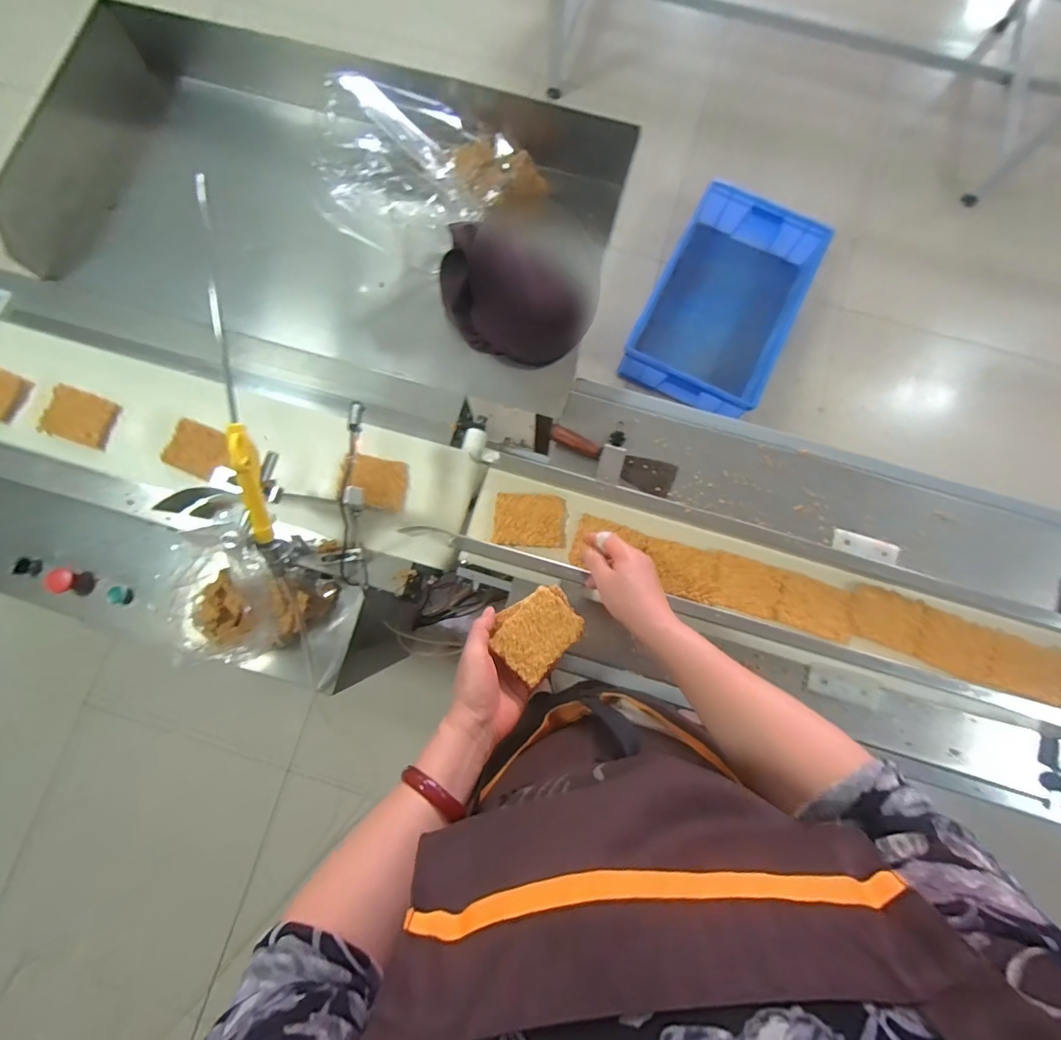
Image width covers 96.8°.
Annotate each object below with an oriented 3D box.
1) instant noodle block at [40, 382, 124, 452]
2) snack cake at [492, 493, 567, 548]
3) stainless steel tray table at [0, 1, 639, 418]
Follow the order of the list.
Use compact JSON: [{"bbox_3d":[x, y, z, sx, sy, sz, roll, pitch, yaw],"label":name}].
[{"bbox_3d":[-0.628,-0.144,0.655,0.095,0.011,0.070,15,80,2],"label":"instant noodle block"},{"bbox_3d":[-0.001,0.000,0.624,0.093,0.008,0.069,3,80,0],"label":"snack cake"},{"bbox_3d":[-0.301,-0.479,0.689,0.833,0.115,0.482,15,80,2],"label":"stainless steel tray table"}]

